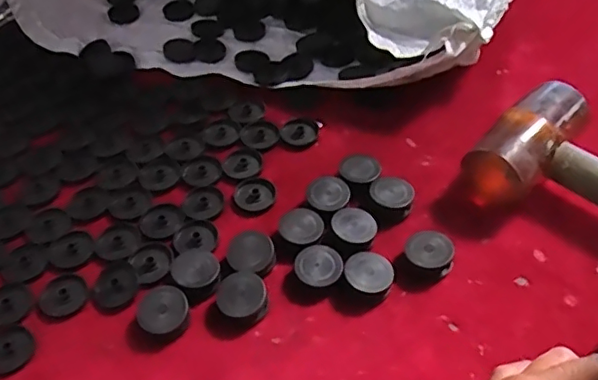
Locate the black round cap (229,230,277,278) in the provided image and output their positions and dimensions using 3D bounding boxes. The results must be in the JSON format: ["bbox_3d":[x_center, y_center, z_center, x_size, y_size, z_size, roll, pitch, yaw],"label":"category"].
[{"bbox_3d":[-0.034,0.047,0.404,0.033,0.016,0.034,-2,52,2],"label":"black round cap"}]

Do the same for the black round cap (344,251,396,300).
[{"bbox_3d":[0.049,0.059,0.386,0.033,0.017,0.030,-2,52,2],"label":"black round cap"}]

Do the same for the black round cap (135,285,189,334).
[{"bbox_3d":[-0.091,0.080,0.376,0.033,0.013,0.033,-2,52,2],"label":"black round cap"}]

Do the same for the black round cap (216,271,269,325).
[{"bbox_3d":[-0.038,0.073,0.379,0.032,0.017,0.032,-2,52,2],"label":"black round cap"}]

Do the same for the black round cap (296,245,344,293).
[{"bbox_3d":[0.014,0.054,0.391,0.032,0.018,0.031,-2,52,2],"label":"black round cap"}]

